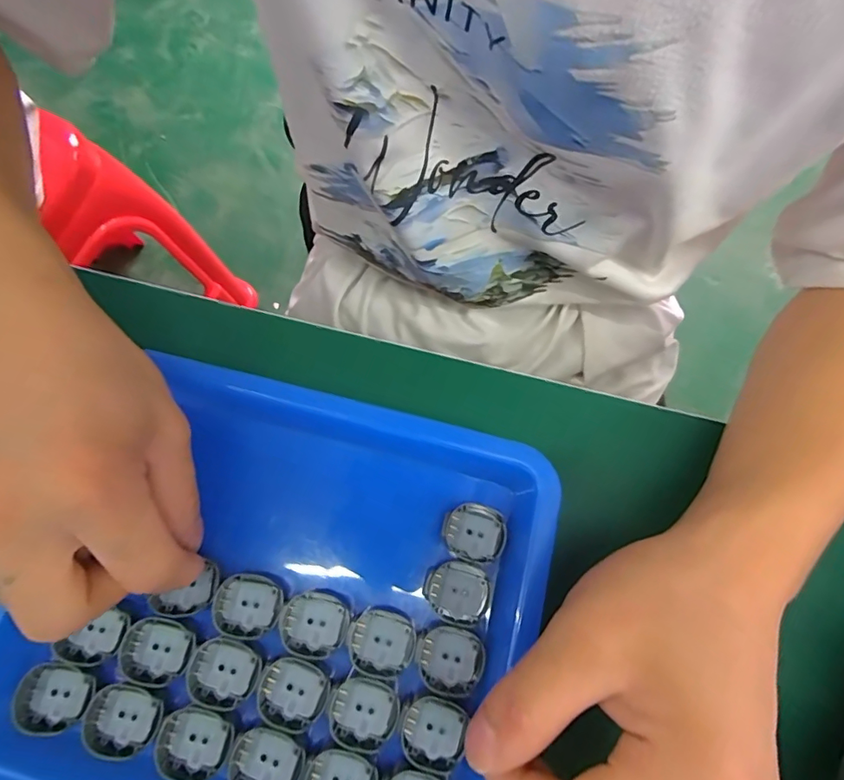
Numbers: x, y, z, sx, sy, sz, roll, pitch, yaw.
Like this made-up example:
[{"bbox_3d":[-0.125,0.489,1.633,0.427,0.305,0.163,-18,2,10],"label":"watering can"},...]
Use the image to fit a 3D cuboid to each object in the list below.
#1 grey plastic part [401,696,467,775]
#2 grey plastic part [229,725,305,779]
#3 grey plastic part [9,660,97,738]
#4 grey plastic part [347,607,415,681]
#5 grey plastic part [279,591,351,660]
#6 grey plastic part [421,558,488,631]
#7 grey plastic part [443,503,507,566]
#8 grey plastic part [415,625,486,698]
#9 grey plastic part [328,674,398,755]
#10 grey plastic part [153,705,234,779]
[{"bbox_3d":[0.004,0.138,0.196,0.024,0.004,0.024,9,72,2],"label":"grey plastic part"},{"bbox_3d":[-0.062,0.148,0.192,0.027,0.004,0.026,16,73,4],"label":"grey plastic part"},{"bbox_3d":[-0.150,0.126,0.198,0.029,0.006,0.024,7,72,1],"label":"grey plastic part"},{"bbox_3d":[-0.018,0.108,0.209,0.028,0.005,0.025,23,73,6],"label":"grey plastic part"},{"bbox_3d":[-0.047,0.101,0.210,0.028,0.005,0.025,24,73,7],"label":"grey plastic part"},{"bbox_3d":[0.015,0.089,0.214,0.028,0.007,0.025,21,73,6],"label":"grey plastic part"},{"bbox_3d":[0.024,0.066,0.224,0.027,0.006,0.025,0,72,-1],"label":"grey plastic part"},{"bbox_3d":[0.012,0.113,0.204,0.028,0.007,0.025,19,73,5],"label":"grey plastic part"},{"bbox_3d":[-0.024,0.131,0.199,0.027,0.007,0.024,15,73,4],"label":"grey plastic part"},{"bbox_3d":[-0.091,0.141,0.193,0.028,0.006,0.024,14,73,4],"label":"grey plastic part"}]

